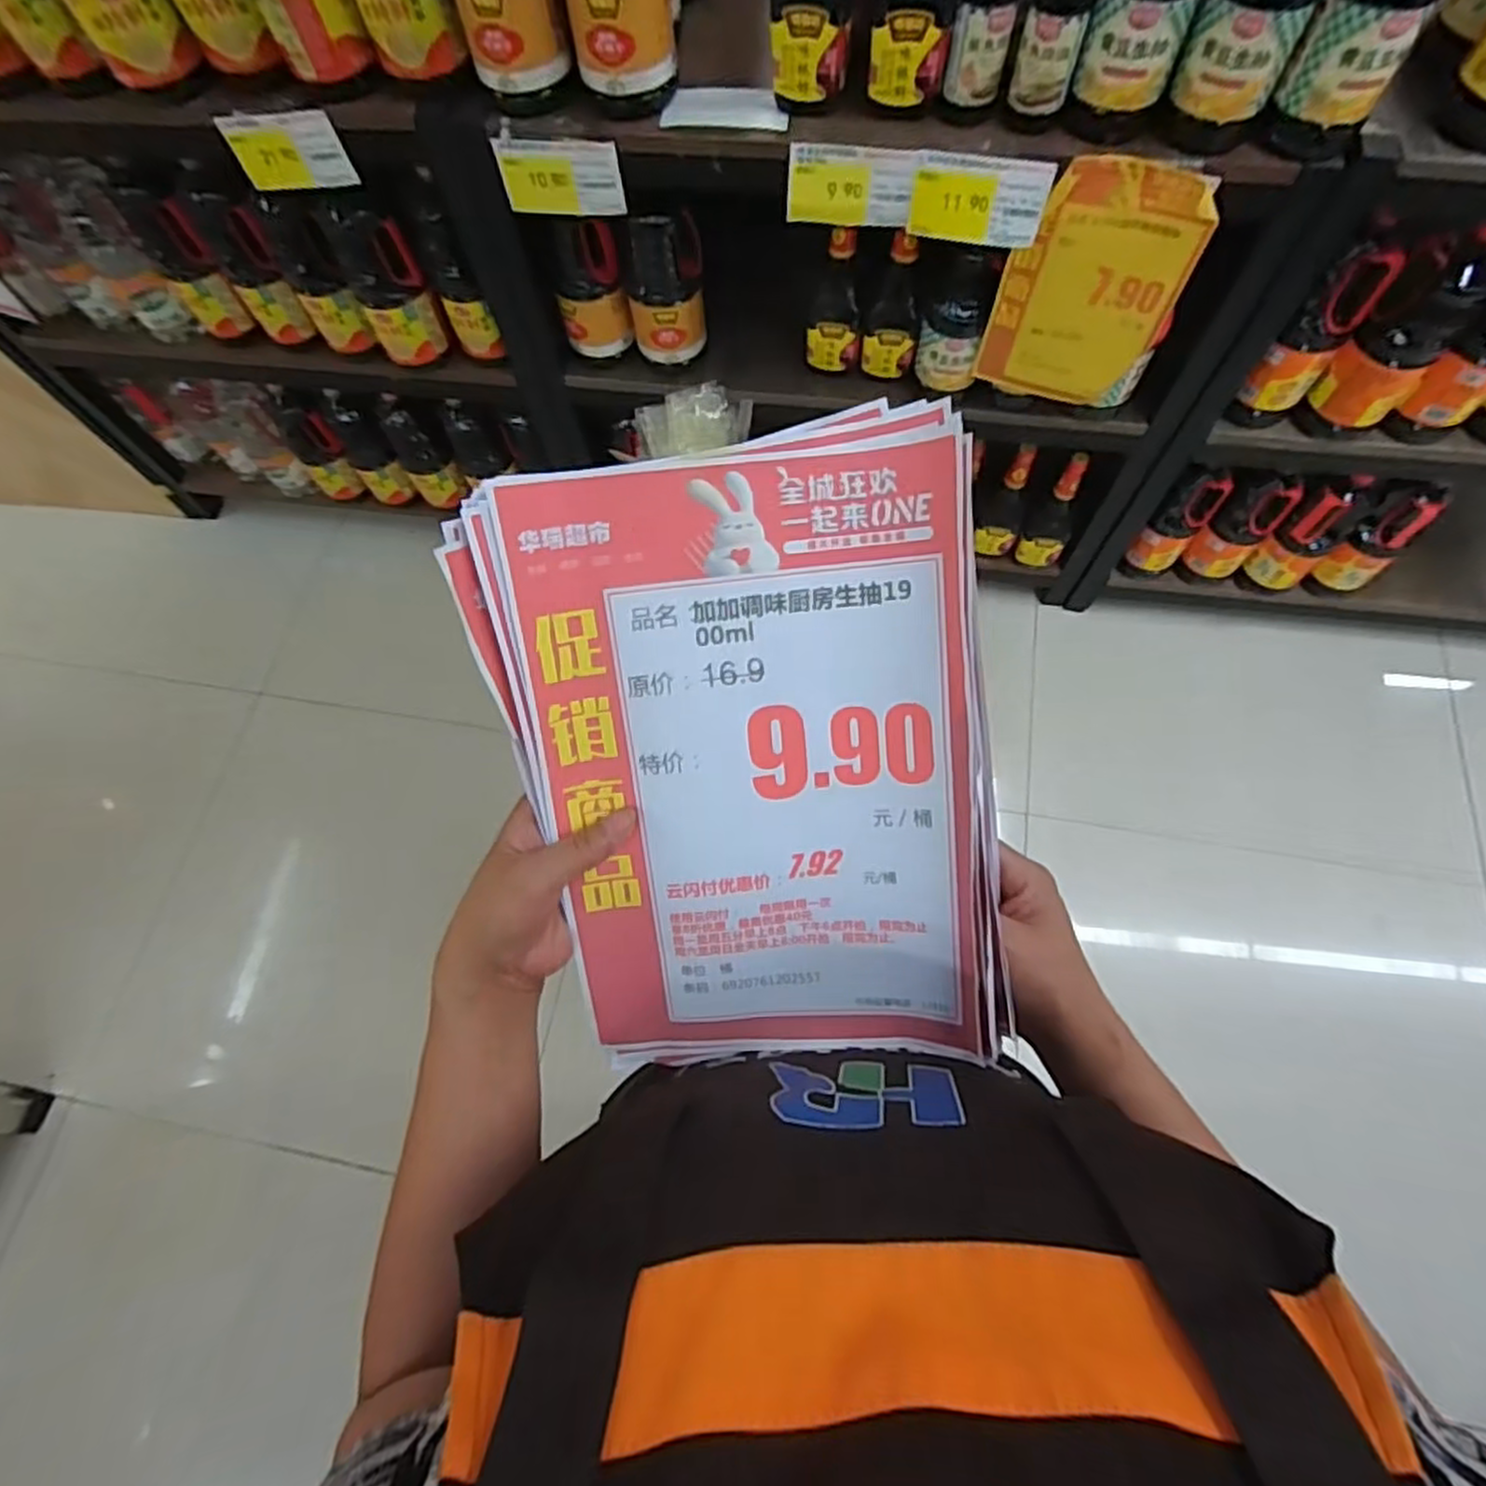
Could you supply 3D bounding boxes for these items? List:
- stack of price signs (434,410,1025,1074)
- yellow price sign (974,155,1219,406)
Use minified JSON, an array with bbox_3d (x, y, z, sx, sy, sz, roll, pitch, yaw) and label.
[{"bbox_3d":[0.008,0.022,0.344,0.210,0.036,0.300,-10,106,1],"label":"stack of price signs"},{"bbox_3d":[0.431,-0.561,0.924,0.198,0.294,0.030,7,70,6],"label":"yellow price sign"}]

